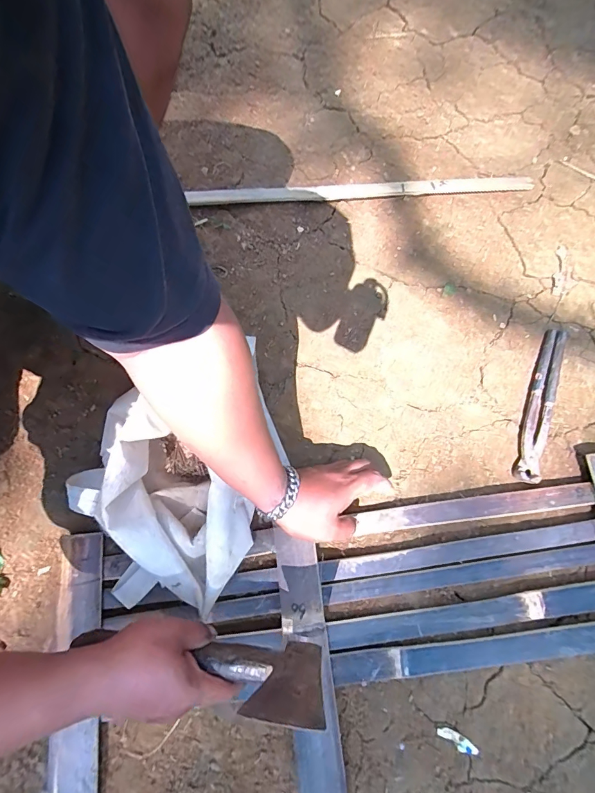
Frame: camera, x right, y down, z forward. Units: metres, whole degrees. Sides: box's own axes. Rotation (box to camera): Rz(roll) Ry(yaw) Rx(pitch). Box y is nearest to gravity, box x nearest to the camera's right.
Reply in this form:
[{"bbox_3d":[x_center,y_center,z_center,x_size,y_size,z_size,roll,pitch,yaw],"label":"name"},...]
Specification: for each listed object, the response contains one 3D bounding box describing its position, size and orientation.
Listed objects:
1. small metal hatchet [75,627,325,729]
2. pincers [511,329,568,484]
[{"bbox_3d":[-0.101,0.248,0.347,0.243,0.116,0.023,2,75,1],"label":"small metal hatchet"},{"bbox_3d":[0.335,0.009,0.532,0.030,0.016,0.218,18,76,6],"label":"pincers"}]

